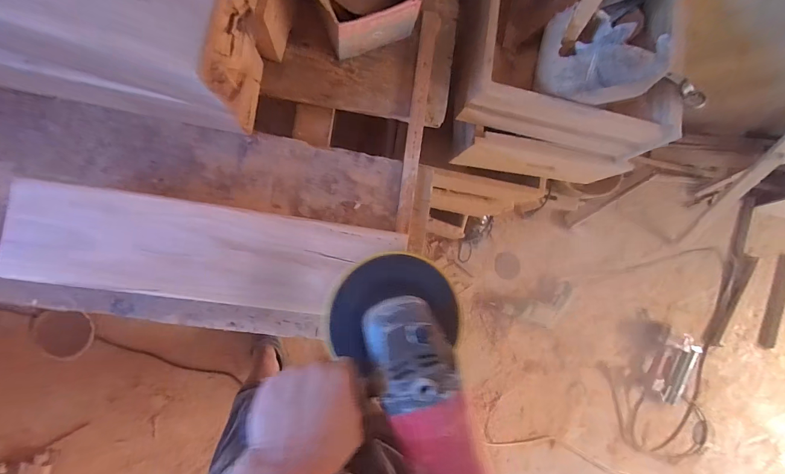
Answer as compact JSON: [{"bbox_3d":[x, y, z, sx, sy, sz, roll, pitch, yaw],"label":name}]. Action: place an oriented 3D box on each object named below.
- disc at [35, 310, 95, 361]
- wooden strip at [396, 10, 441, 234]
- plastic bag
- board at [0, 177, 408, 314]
[{"bbox_3d":[-1.036,0.311,1.130,0.175,0.011,0.153,3,93,-3],"label":"disc"},{"bbox_3d":[0.039,-0.188,0.574,0.029,0.014,0.359,9,89,-6],"label":"wooden strip"},{"bbox_3d":[0.319,-0.293,0.551,0.104,0.181,0.165,5,89,-6],"label":"plastic bag"},{"bbox_3d":[-0.199,0.021,0.420,0.406,0.030,0.111,8,89,-6],"label":"board"}]

